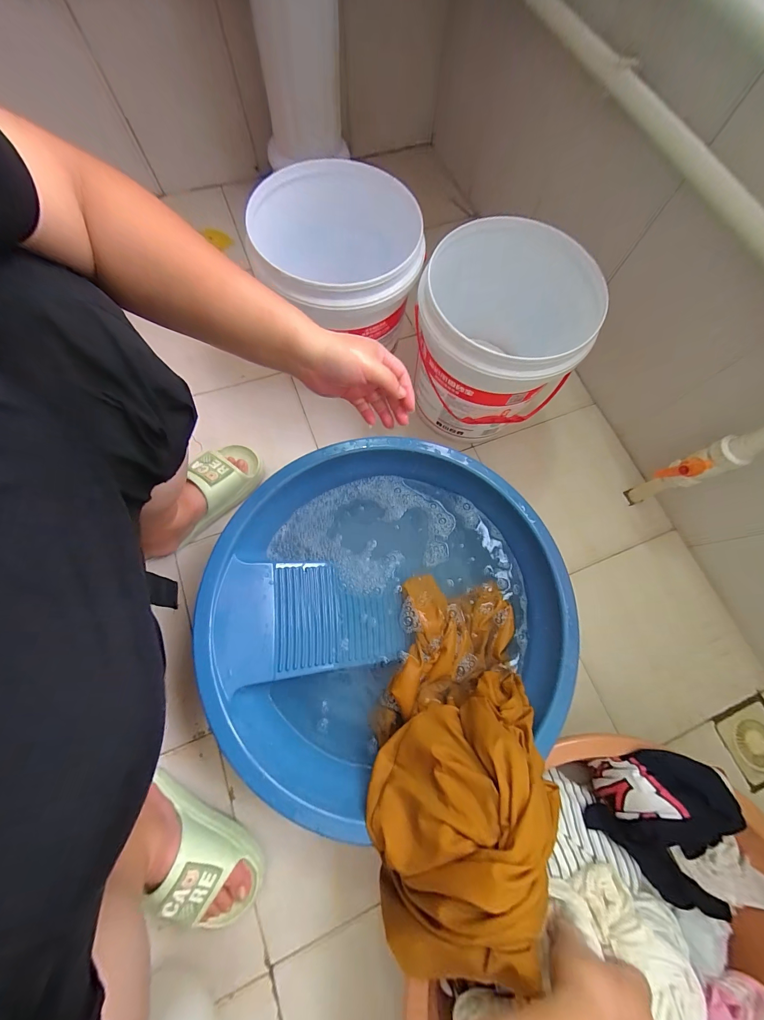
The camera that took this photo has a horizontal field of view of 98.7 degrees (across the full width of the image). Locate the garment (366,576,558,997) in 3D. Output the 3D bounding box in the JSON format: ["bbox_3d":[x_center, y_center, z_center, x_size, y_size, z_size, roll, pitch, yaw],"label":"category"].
[{"bbox_3d":[0.091,0.280,0.411,0.176,0.120,0.361,10,48,1],"label":"garment"}]

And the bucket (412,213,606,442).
[{"bbox_3d":[0.184,-0.288,0.572,0.245,0.237,0.268,0,74,-1],"label":"bucket"}]

